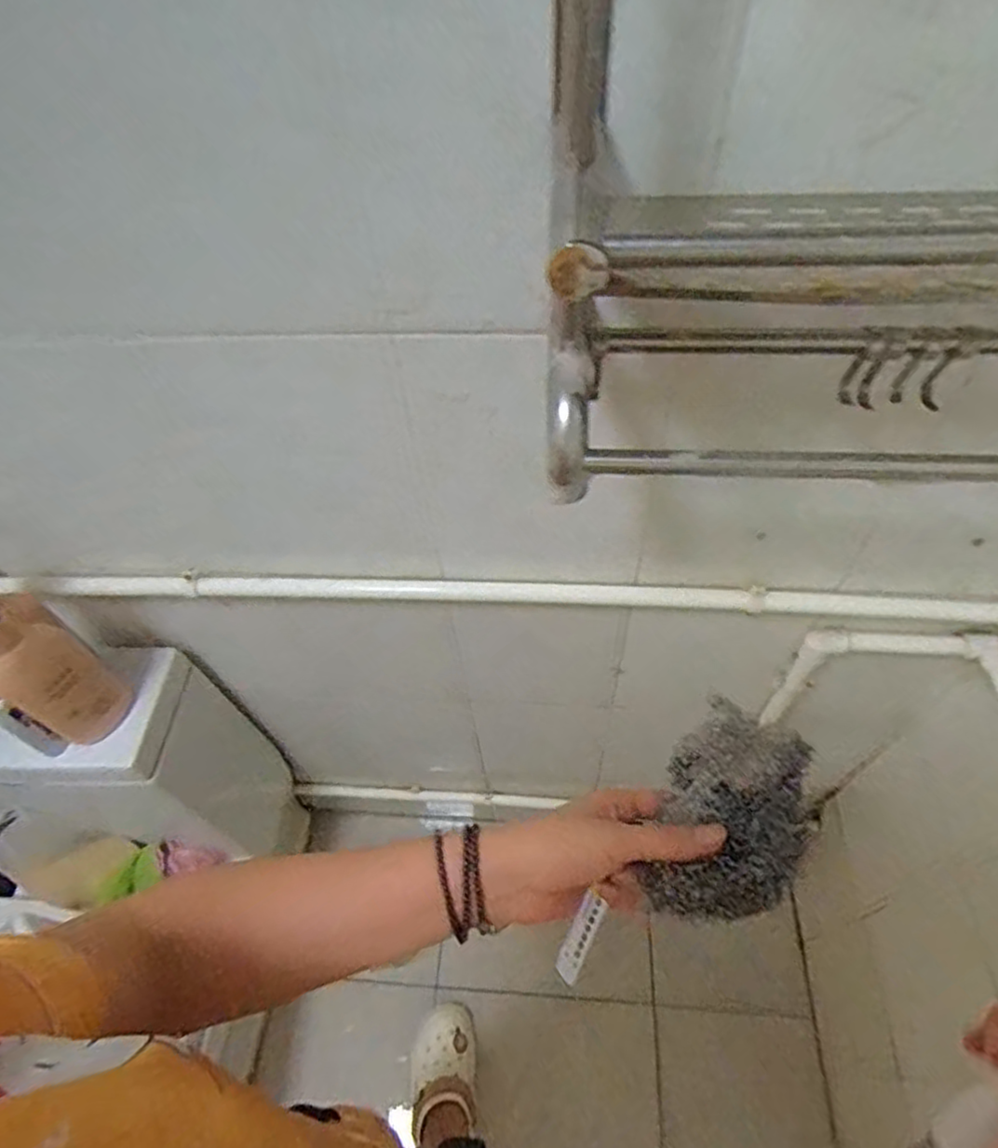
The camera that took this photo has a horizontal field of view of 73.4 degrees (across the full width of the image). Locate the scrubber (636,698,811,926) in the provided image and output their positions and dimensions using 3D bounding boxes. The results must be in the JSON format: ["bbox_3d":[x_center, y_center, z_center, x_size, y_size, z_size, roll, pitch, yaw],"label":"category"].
[{"bbox_3d":[0.134,0.136,0.384,0.080,0.045,0.128,26,60,20],"label":"scrubber"}]

